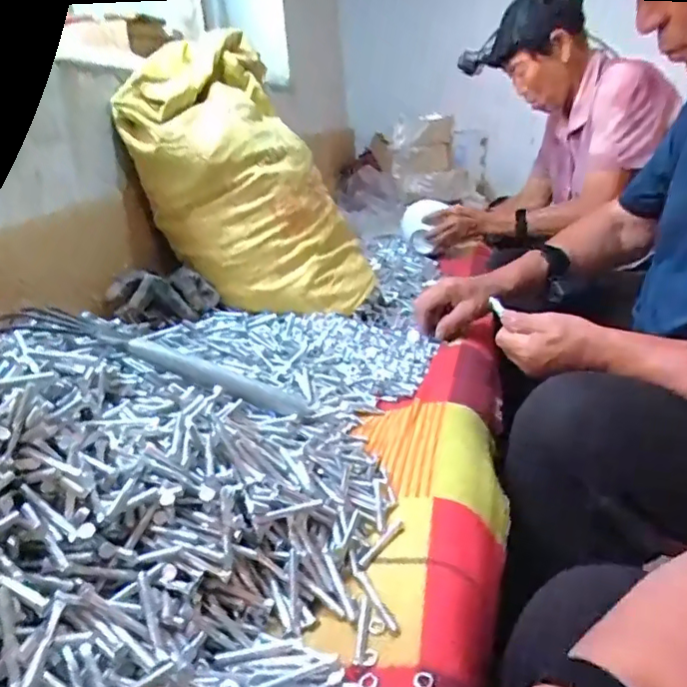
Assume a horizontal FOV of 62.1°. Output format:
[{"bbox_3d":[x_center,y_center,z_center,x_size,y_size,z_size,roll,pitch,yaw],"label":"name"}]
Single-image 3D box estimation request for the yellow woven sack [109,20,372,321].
[{"bbox_3d":[-0.150,-0.233,0.895,0.220,0.447,0.301,-28,23,14],"label":"yellow woven sack"}]

